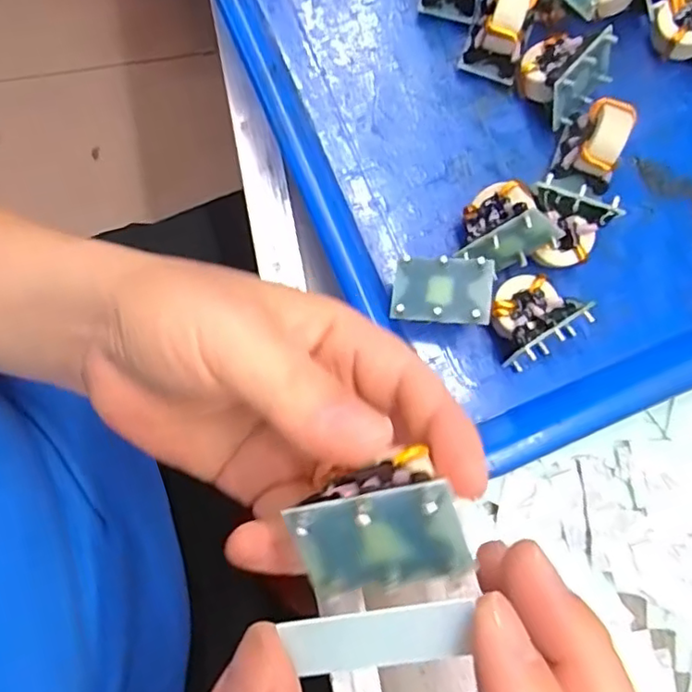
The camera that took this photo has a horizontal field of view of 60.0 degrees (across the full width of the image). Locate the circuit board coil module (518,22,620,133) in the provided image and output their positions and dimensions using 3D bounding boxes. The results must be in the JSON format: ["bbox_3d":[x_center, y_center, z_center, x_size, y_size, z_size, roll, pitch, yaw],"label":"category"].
[{"bbox_3d":[0.097,-0.124,0.268,0.034,0.030,0.034,-40,82,-7],"label":"circuit board coil module"}]

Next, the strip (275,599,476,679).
[{"bbox_3d":[0.006,0.057,0.116,0.036,0.004,0.013,-13,106,9],"label":"strip"}]

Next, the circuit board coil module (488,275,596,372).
[{"bbox_3d":[0.078,-0.012,0.254,0.033,0.026,0.033,-39,86,-6],"label":"circuit board coil module"}]

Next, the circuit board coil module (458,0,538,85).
[{"bbox_3d":[0.069,-0.142,0.268,0.025,0.035,0.029,21,83,1],"label":"circuit board coil module"}]

